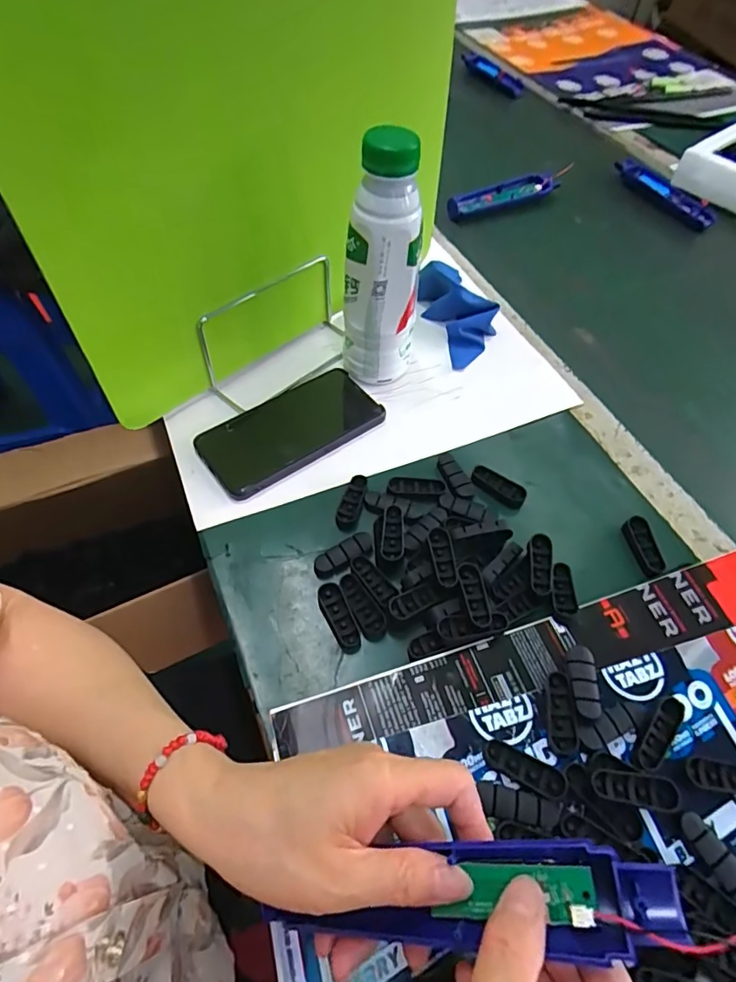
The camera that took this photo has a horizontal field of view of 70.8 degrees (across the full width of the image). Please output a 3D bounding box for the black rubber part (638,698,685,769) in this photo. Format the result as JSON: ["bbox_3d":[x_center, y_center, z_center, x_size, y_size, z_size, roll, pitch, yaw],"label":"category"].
[{"bbox_3d":[0.182,0.148,0.319,0.016,0.010,0.052,38,62,22],"label":"black rubber part"}]

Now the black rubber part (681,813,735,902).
[{"bbox_3d":[0.192,0.202,0.281,0.017,0.004,0.049,-26,60,-19],"label":"black rubber part"}]

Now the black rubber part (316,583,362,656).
[{"bbox_3d":[-0.020,0.089,0.364,0.017,0.008,0.050,-20,58,-15],"label":"black rubber part"}]

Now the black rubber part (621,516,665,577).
[{"bbox_3d":[0.215,0.044,0.402,0.017,0.011,0.050,-3,55,-4],"label":"black rubber part"}]

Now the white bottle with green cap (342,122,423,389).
[{"bbox_3d":[0.010,-0.173,0.427,0.050,0.200,0.049,-31,61,-21],"label":"white bottle with green cap"}]

